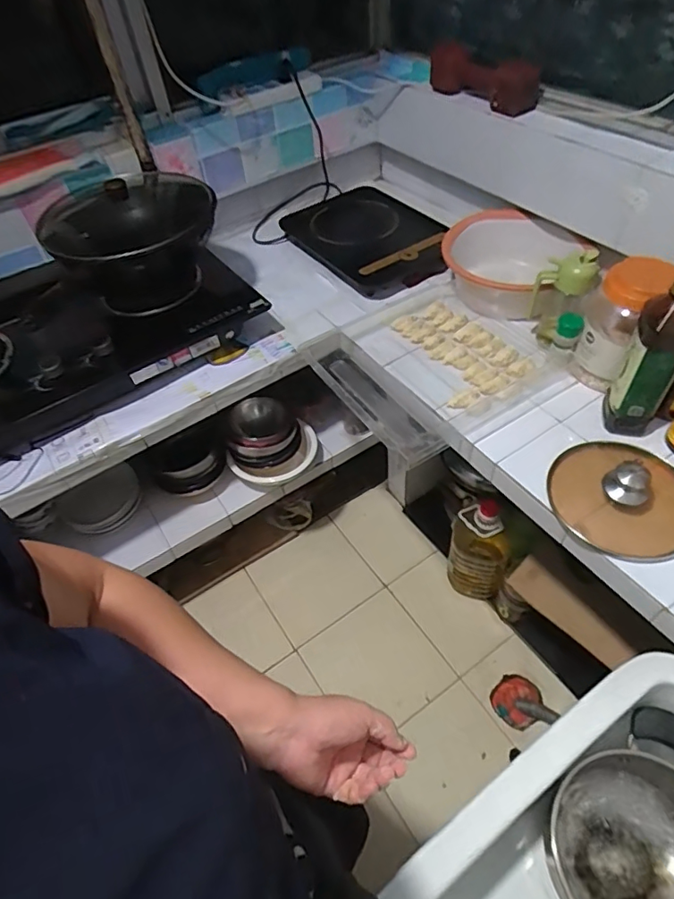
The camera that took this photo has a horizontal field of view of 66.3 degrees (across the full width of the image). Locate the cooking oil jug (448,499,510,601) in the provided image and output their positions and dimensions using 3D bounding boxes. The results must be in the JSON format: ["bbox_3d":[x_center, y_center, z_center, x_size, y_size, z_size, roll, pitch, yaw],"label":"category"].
[{"bbox_3d":[0.365,0.246,1.313,0.141,0.340,0.135,12,53,16],"label":"cooking oil jug"}]

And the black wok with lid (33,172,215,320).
[{"bbox_3d":[-0.384,-0.404,1.028,0.292,0.212,0.300,-30,54,-18],"label":"black wok with lid"}]

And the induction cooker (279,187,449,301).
[{"bbox_3d":[0.087,-0.518,1.231,0.294,0.061,0.396,-30,54,-18],"label":"induction cooker"}]

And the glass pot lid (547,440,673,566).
[{"bbox_3d":[0.430,0.053,0.751,0.197,0.081,0.202,-3,50,4],"label":"glass pot lid"}]

